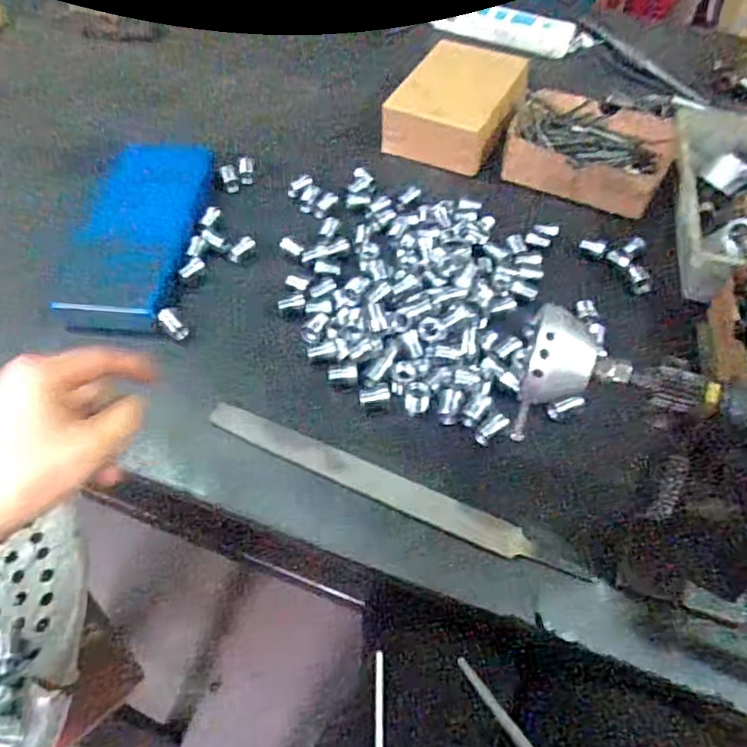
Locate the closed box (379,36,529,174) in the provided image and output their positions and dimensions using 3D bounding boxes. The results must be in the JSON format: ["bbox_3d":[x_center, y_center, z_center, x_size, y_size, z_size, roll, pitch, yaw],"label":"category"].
[{"bbox_3d":[0.098,-0.313,0.699,0.128,0.058,0.166,24,56,14],"label":"closed box"}]

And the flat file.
[{"bbox_3d":[0.008,0.082,0.448,0.292,0.007,0.023,21,60,15],"label":"flat file"}]

